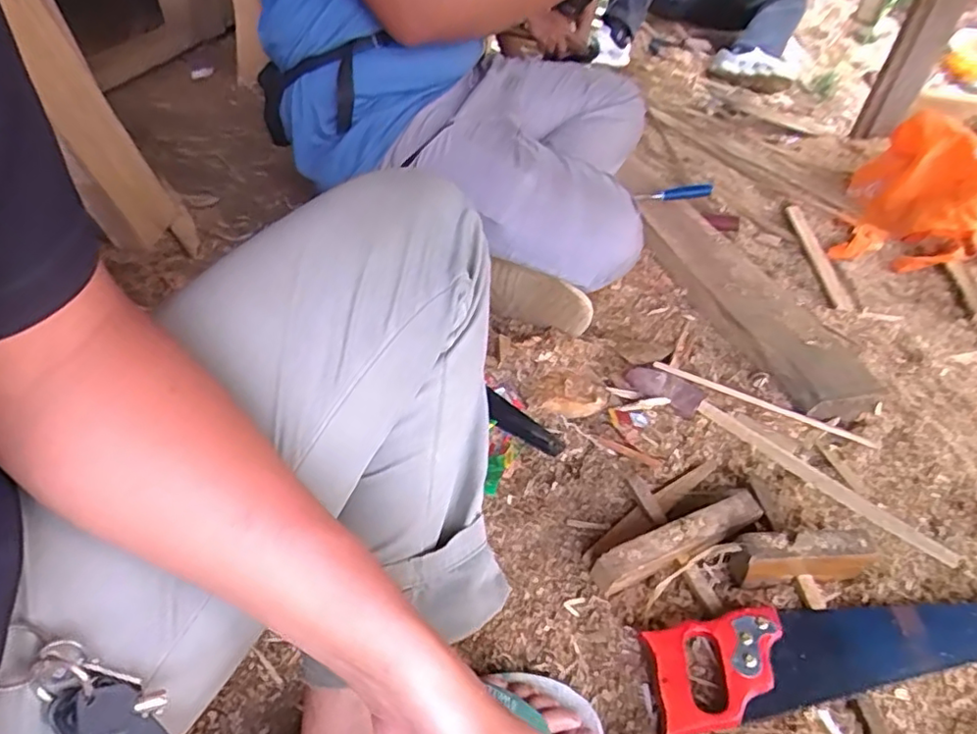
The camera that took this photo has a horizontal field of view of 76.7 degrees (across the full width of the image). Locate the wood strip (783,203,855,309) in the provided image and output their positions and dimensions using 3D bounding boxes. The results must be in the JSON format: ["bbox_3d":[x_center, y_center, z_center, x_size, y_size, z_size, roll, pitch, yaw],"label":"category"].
[{"bbox_3d":[0.639,-0.223,1.199,0.035,0.016,0.379,5,39,5],"label":"wood strip"}]

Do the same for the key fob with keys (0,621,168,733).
[{"bbox_3d":[-0.181,0.164,0.289,0.041,0.104,0.028,-38,10,-39],"label":"key fob with keys"}]

